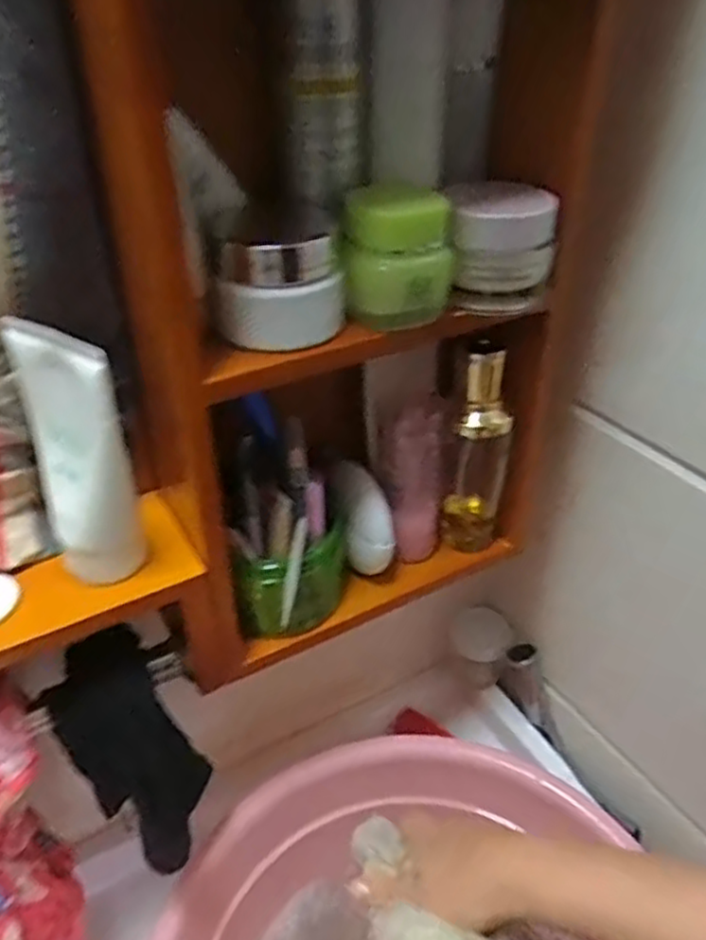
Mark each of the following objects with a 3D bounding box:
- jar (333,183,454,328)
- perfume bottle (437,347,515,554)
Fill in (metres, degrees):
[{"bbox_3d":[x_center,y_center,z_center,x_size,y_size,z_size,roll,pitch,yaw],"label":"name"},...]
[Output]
[{"bbox_3d":[0.023,-0.112,0.382,0.056,0.059,0.054,5,36,6],"label":"jar"},{"bbox_3d":[0.085,-0.010,0.507,0.039,0.158,0.042,8,37,10],"label":"perfume bottle"}]

